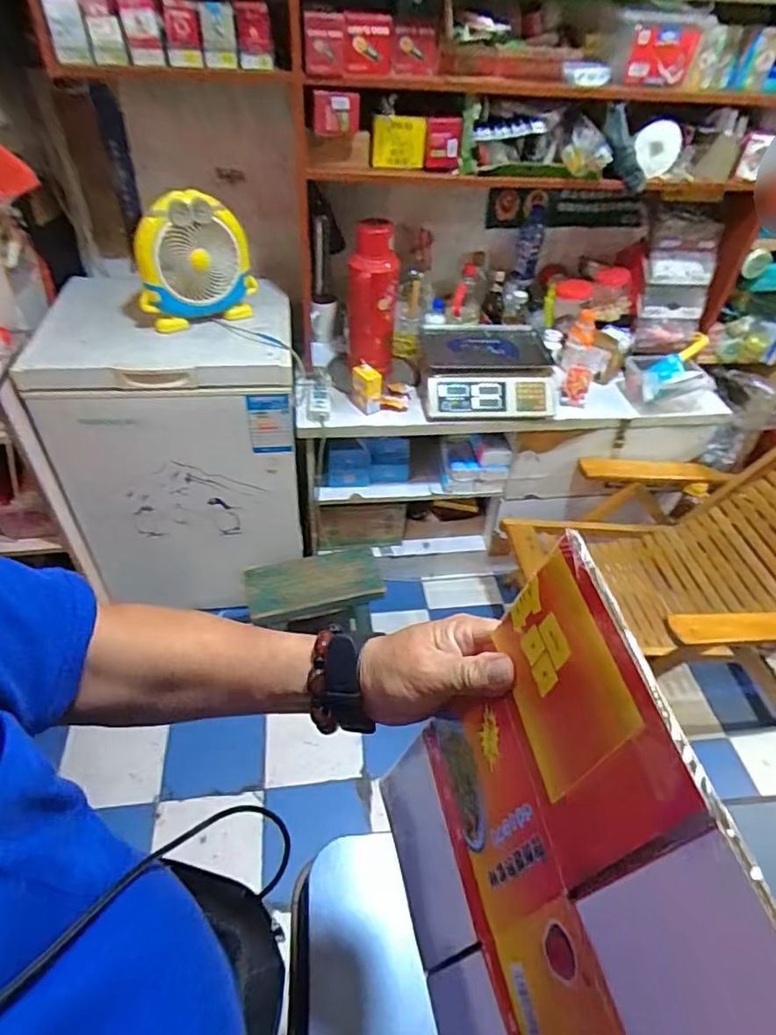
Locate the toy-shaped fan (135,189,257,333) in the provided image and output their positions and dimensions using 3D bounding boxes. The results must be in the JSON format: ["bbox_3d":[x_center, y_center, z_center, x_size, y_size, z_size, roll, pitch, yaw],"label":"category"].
[{"bbox_3d":[-0.433,-0.569,1.276,0.254,0.260,0.119,-16,48,-20],"label":"toy-shaped fan"}]

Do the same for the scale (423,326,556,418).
[{"bbox_3d":[0.279,-0.399,1.553,0.376,0.100,0.312,1,44,-4],"label":"scale"}]

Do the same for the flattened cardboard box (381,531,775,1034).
[{"bbox_3d":[0.083,0.229,0.257,0.011,0.285,0.329,1,46,-21],"label":"flattened cardboard box"}]

